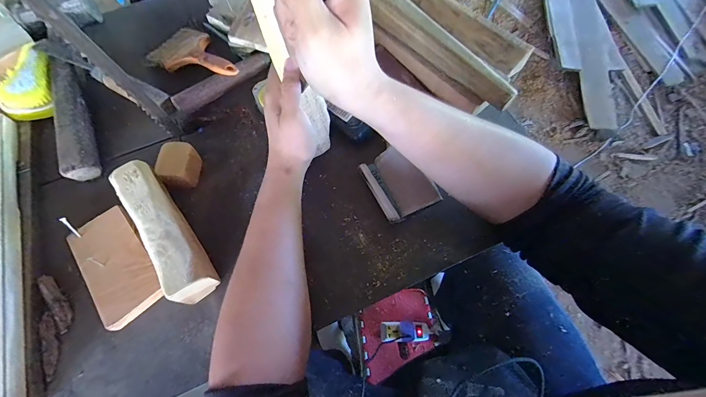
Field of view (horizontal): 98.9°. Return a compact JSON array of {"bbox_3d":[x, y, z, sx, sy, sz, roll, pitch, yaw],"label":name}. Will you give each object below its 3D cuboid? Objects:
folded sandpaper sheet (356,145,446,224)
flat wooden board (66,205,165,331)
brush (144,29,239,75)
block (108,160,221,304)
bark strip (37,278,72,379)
[{"bbox_3d":[0.055,-0.020,0.383,0.066,0.025,0.090,-27,69,-9],"label":"folded sandpaper sheet"},{"bbox_3d":[-0.274,0.075,0.353,0.070,0.017,0.134,-37,71,-13],"label":"flat wooden board"},{"bbox_3d":[-0.243,-0.220,0.465,0.187,0.013,0.091,30,72,25],"label":"brush"},{"bbox_3d":[-0.215,0.035,0.348,0.040,0.050,0.177,-34,70,-12],"label":"block"},{"bbox_3d":[-0.331,0.137,0.336,0.026,0.009,0.110,-21,68,-7],"label":"bark strip"}]

